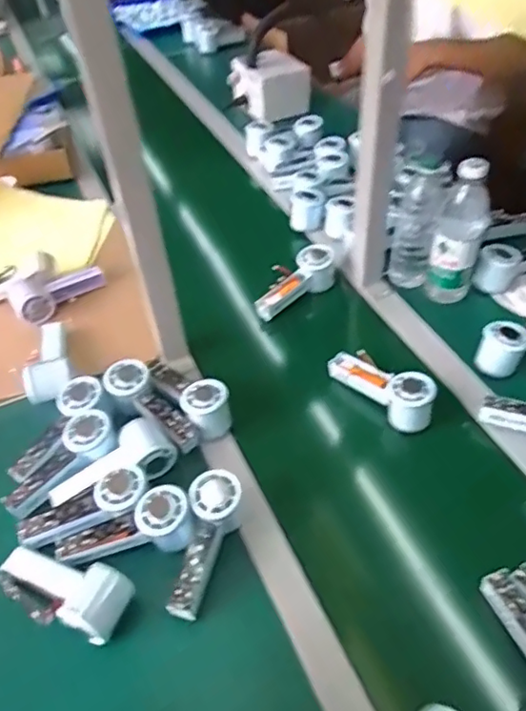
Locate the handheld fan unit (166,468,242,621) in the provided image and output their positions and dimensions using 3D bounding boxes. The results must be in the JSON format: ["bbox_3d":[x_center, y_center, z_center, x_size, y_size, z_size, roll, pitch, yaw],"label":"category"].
[{"bbox_3d":[-0.063,0.206,0.629,0.051,0.050,0.154,10,65,14],"label":"handheld fan unit"}]

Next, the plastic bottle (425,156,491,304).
[{"bbox_3d":[0.288,-0.173,0.846,0.067,0.229,0.075,10,48,14],"label":"plastic bottle"}]

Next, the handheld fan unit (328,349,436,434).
[{"bbox_3d":[0.151,0.041,0.754,0.149,0.053,0.059,22,52,23],"label":"handheld fan unit"}]

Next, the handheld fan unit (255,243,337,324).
[{"bbox_3d":[0.049,-0.117,0.930,0.157,0.054,0.065,-40,54,-11],"label":"handheld fan unit"}]

